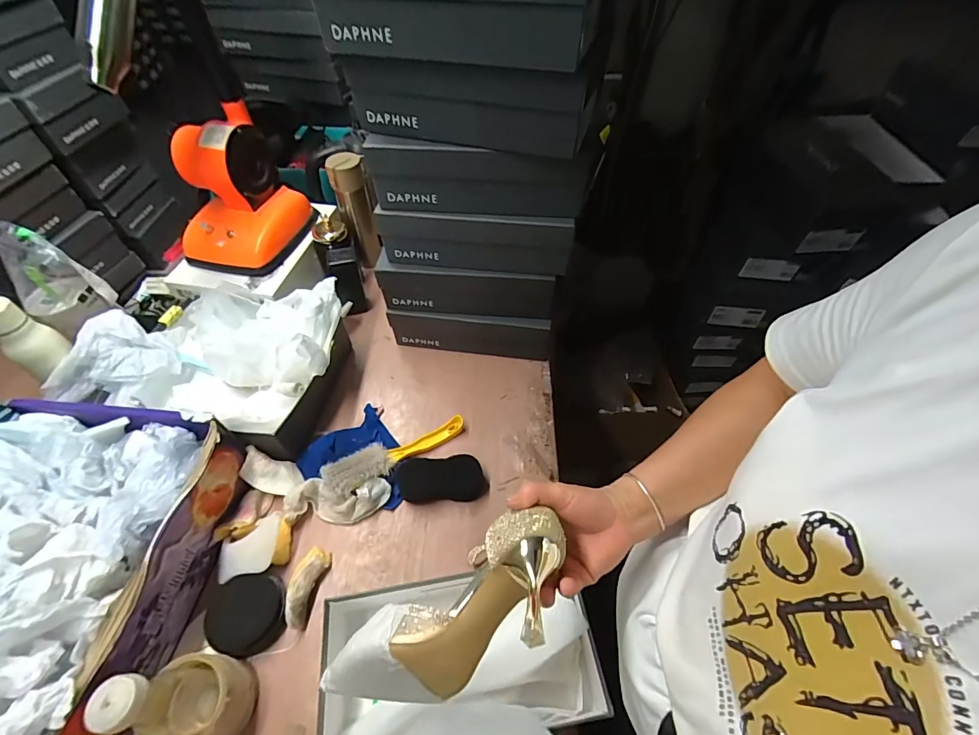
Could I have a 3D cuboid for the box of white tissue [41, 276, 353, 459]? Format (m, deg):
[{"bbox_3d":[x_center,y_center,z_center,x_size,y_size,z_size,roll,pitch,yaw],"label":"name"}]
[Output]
[{"bbox_3d":[-0.445,-0.029,0.723,0.373,0.144,0.298,6,53,5],"label":"box of white tissue"}]

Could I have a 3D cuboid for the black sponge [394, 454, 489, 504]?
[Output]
[{"bbox_3d":[-0.075,0.170,0.655,0.136,0.037,0.061,-3,52,-3],"label":"black sponge"}]

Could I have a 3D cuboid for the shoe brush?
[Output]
[{"bbox_3d":[-0.147,0.132,0.679,0.232,0.040,0.055,-19,54,-30],"label":"shoe brush"}]

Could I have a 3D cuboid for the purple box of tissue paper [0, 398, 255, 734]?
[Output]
[{"bbox_3d":[-0.511,0.234,0.484,0.306,0.178,0.398,6,53,4],"label":"purple box of tissue paper"}]

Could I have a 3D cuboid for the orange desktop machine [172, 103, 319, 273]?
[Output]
[{"bbox_3d":[-0.463,-0.317,0.783,0.184,0.202,0.210,18,54,13],"label":"orange desktop machine"}]

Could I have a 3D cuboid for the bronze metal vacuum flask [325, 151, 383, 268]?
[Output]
[{"bbox_3d":[-0.276,-0.320,0.894,0.065,0.245,0.052,-18,55,-14],"label":"bronze metal vacuum flask"}]

